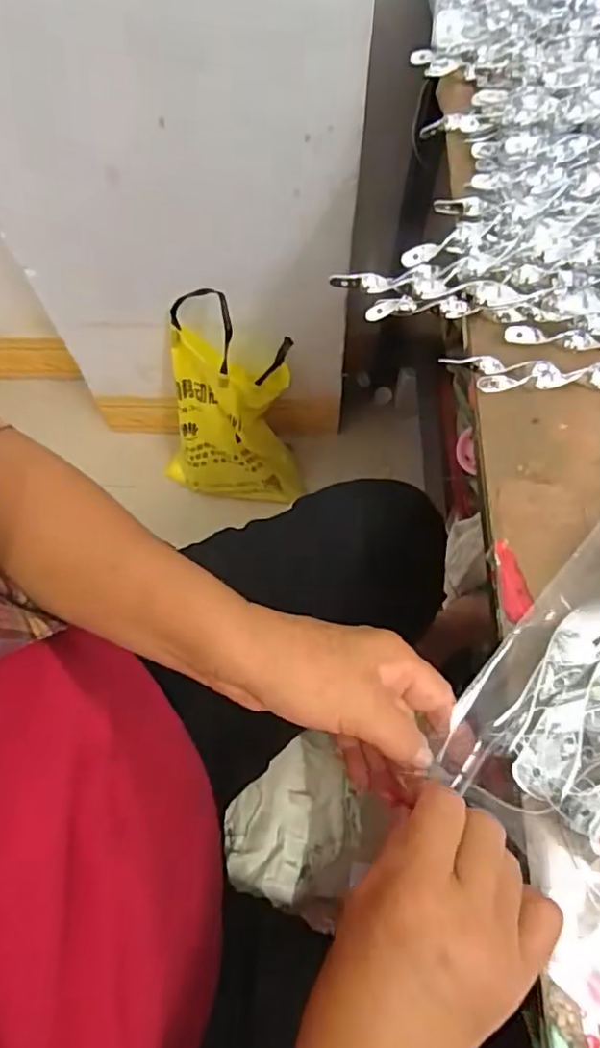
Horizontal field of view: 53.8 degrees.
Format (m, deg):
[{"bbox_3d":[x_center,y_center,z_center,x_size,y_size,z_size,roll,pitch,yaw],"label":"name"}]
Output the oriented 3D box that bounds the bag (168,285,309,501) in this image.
[{"bbox_3d":[-0.114,-0.168,0.952,0.226,0.364,0.121,12,70,6],"label":"bag"}]

